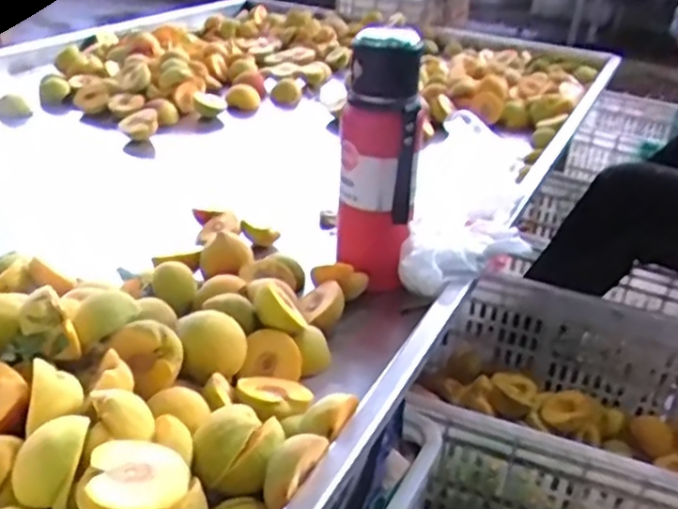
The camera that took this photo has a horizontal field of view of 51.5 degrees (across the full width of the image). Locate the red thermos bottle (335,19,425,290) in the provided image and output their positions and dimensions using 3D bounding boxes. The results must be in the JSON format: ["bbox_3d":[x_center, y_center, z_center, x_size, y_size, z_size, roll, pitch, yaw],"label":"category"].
[{"bbox_3d":[0.041,-0.096,0.730,0.070,0.253,0.067,2,30,-4],"label":"red thermos bottle"}]

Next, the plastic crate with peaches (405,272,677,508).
[{"bbox_3d":[0.326,0.239,0.991,0.421,0.272,0.392,15,31,18],"label":"plastic crate with peaches"}]

